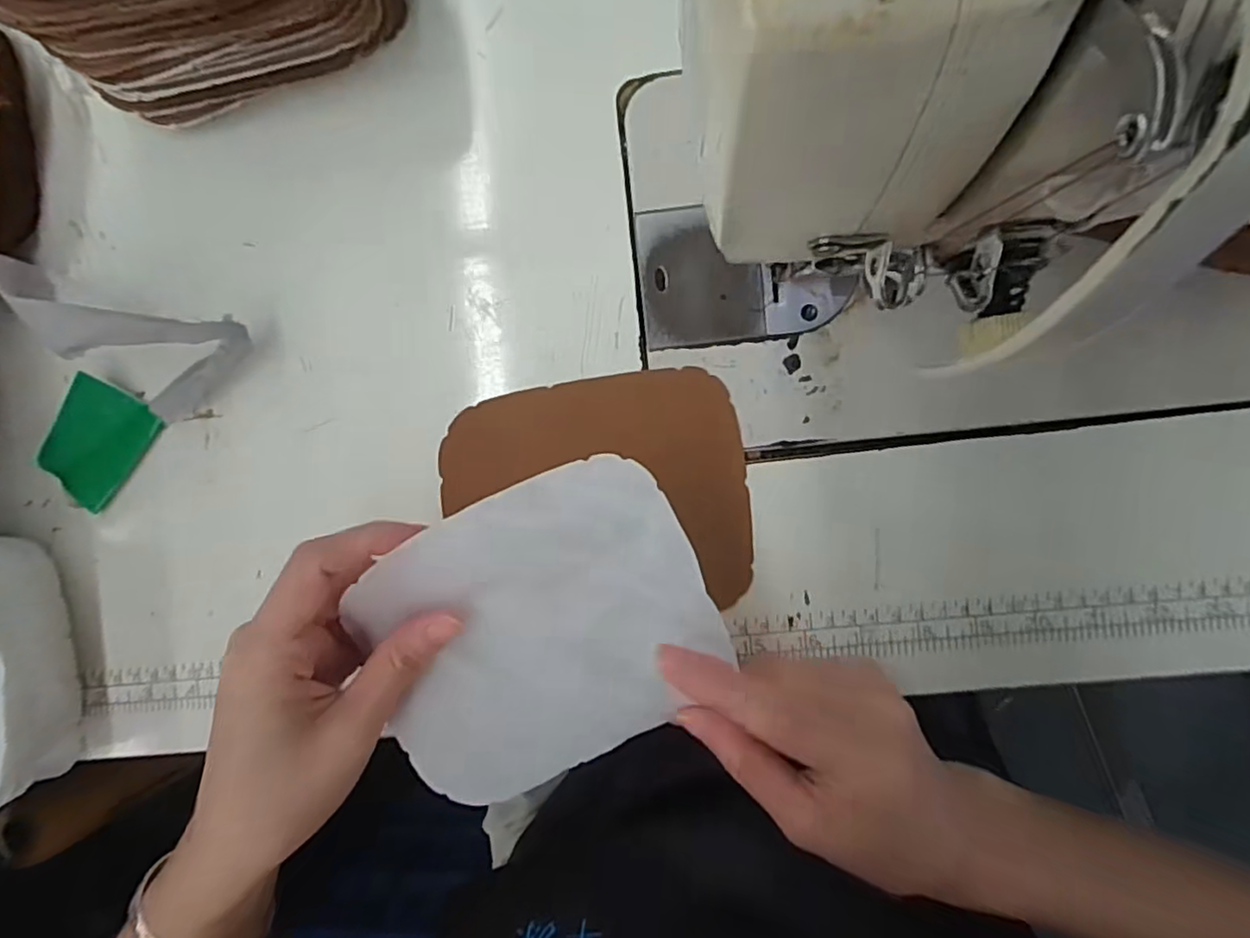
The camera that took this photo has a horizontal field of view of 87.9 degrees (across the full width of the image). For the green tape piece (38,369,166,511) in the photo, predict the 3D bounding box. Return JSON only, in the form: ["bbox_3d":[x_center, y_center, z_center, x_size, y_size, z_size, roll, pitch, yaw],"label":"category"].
[{"bbox_3d":[-0.261,-0.013,0.316,0.042,0.009,0.059,38,94,4],"label":"green tape piece"}]

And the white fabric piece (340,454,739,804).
[{"bbox_3d":[-0.032,0.064,0.244,0.130,0.037,0.107,-25,88,6],"label":"white fabric piece"}]

